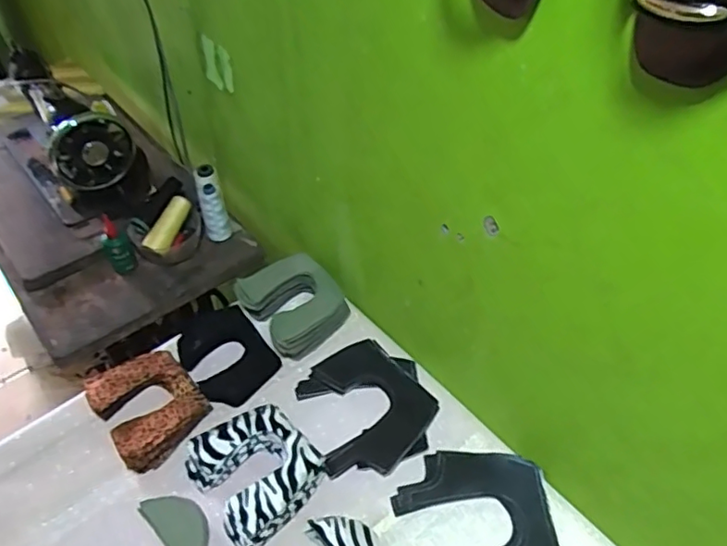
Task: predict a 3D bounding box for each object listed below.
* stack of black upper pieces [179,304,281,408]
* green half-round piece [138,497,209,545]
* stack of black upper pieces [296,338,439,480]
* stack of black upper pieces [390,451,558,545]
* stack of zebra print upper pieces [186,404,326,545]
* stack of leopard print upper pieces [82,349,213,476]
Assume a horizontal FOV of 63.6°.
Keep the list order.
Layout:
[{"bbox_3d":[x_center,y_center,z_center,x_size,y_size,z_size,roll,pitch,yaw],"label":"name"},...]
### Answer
[{"bbox_3d":[-0.211,0.122,0.896,0.120,0.026,0.164,-28,54,-25],"label":"stack of black upper pieces"},{"bbox_3d":[-0.228,0.316,0.730,0.056,0.012,0.111,-34,56,-28],"label":"green half-round piece"},{"bbox_3d":[0.007,0.187,0.843,0.172,0.014,0.193,-17,50,-17],"label":"stack of black upper pieces"},{"bbox_3d":[0.143,0.311,0.738,0.191,0.015,0.183,-3,47,-4],"label":"stack of black upper pieces"},{"bbox_3d":[-0.145,0.254,0.771,0.143,0.039,0.162,-34,56,-29],"label":"stack of zebra print upper pieces"},{"bbox_3d":[-0.304,0.189,0.838,0.130,0.037,0.161,-32,55,-27],"label":"stack of leopard print upper pieces"}]

